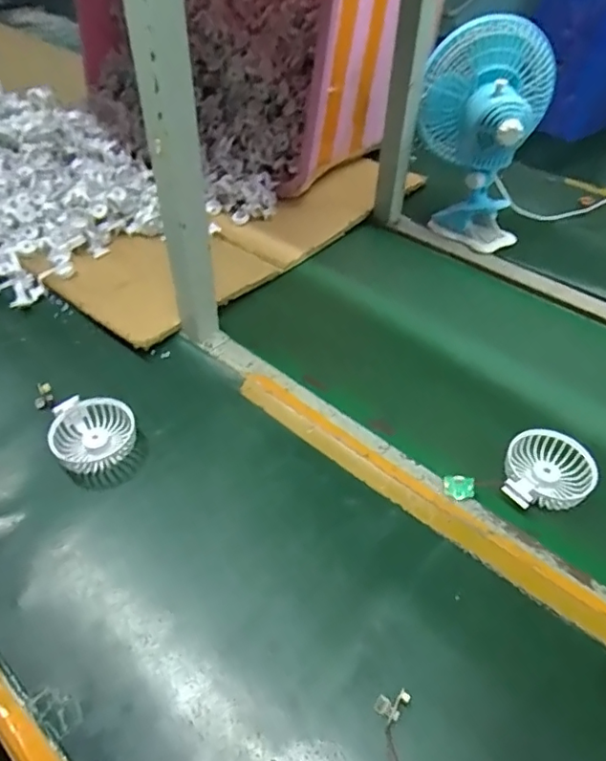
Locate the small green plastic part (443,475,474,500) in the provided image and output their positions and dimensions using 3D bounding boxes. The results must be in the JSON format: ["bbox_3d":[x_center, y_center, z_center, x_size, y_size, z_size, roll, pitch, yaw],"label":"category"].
[{"bbox_3d":[0.166,0.114,0.575,0.031,0.004,0.025,-4,66,5],"label":"small green plastic part"}]

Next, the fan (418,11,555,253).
[{"bbox_3d":[0.277,-0.383,0.866,0.196,0.296,0.150,16,49,11],"label":"fan"}]

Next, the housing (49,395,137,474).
[{"bbox_3d":[-0.235,0.058,0.611,0.084,0.032,0.085,-13,47,-11],"label":"housing"}]

